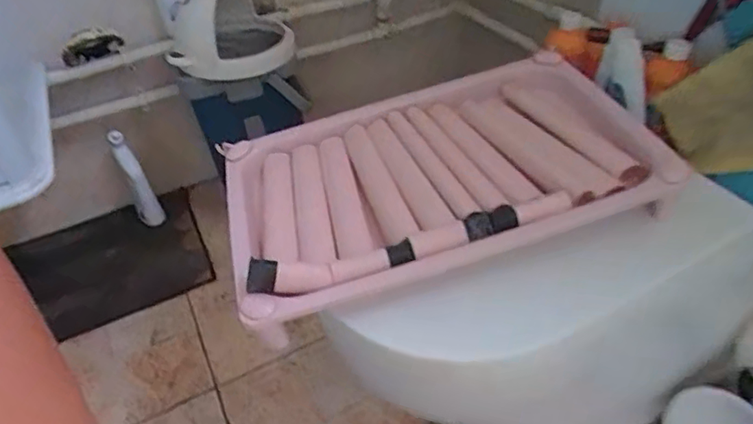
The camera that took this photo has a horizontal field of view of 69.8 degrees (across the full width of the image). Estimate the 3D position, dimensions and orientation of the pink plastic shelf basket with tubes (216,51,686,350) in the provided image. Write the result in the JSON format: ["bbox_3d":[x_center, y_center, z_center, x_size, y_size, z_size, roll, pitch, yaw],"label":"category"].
[{"bbox_3d":[0.057,-0.045,0.594,0.441,0.057,0.291,-16,42,-10],"label":"pink plastic shelf basket with tubes"}]

